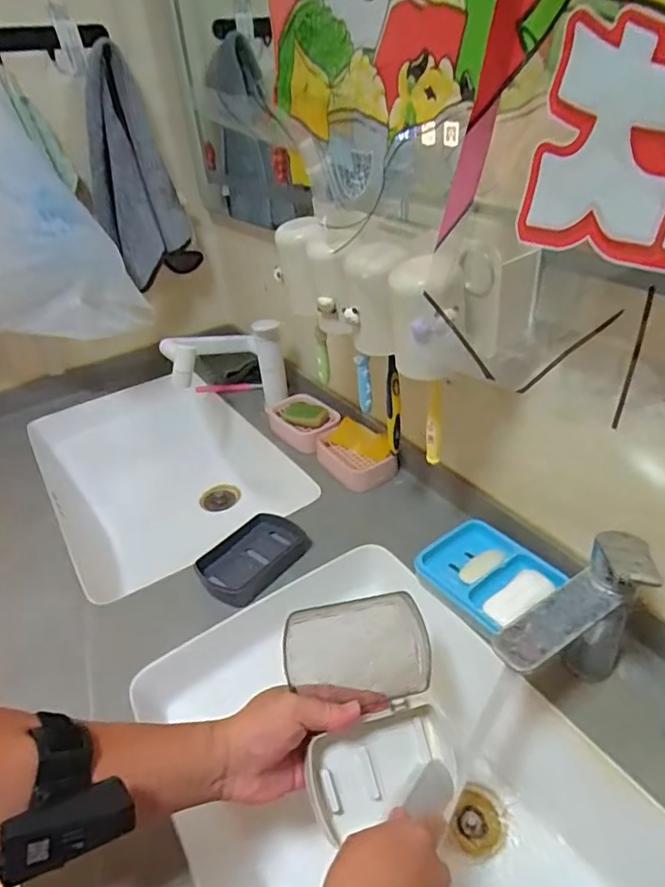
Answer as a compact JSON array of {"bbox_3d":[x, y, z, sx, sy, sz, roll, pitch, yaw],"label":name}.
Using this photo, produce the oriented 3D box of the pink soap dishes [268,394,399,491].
[{"bbox_3d":[-0.008,-0.006,0.897,0.095,0.052,0.265,-29,41,-31],"label":"pink soap dishes"}]

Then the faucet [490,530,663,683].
[{"bbox_3d":[0.207,0.176,0.489,0.161,0.159,0.063,-22,38,-23],"label":"faucet"}]

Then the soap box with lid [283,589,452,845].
[{"bbox_3d":[0.034,0.241,0.506,0.134,0.180,0.032,-11,-9,-14],"label":"soap box with lid"}]

